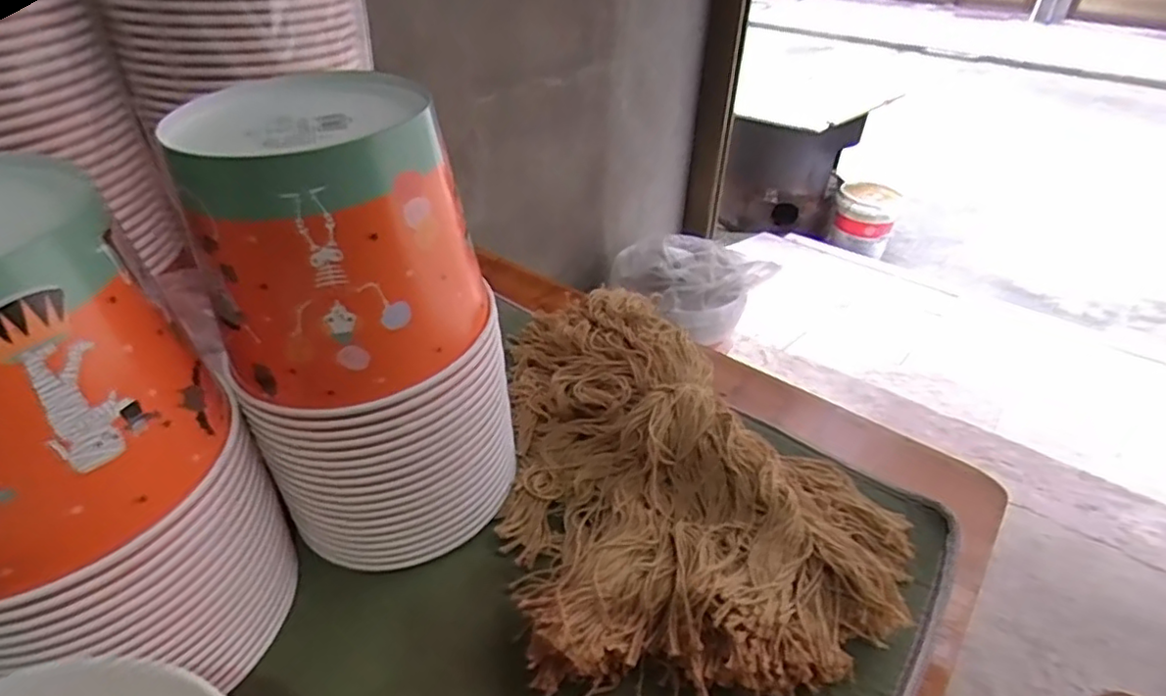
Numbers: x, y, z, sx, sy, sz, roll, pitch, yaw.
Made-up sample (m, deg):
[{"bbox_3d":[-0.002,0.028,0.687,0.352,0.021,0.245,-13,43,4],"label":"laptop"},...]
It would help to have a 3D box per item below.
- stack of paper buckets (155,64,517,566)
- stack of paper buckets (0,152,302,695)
[{"bbox_3d":[-0.124,-0.006,0.385,0.148,0.261,0.124,-3,36,-7],"label":"stack of paper buckets"},{"bbox_3d":[-0.251,0.066,0.314,0.140,0.265,0.132,-2,36,-6],"label":"stack of paper buckets"}]

